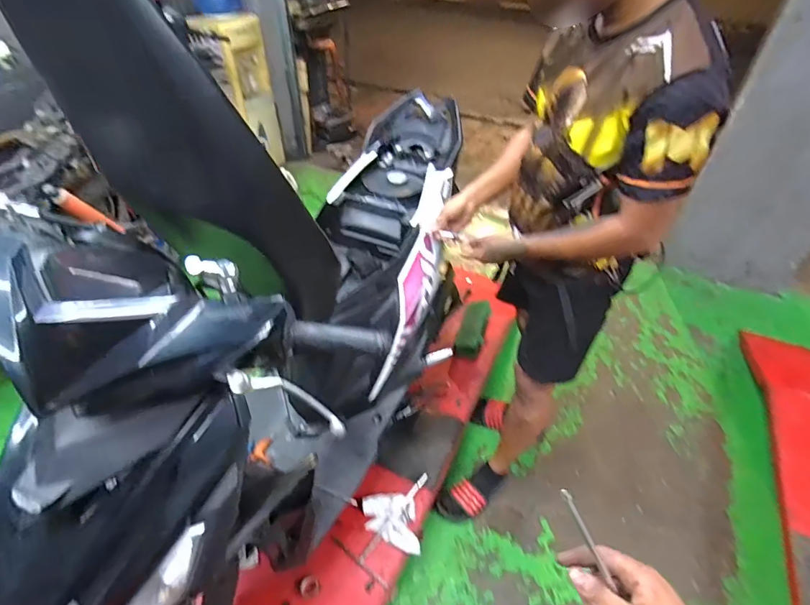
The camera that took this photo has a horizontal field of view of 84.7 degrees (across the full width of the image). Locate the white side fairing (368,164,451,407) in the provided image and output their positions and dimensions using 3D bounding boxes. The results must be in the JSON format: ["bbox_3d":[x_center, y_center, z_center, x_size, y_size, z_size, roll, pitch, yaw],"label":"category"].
[{"bbox_3d":[0.033,-0.069,1.156,0.096,0.130,0.645,12,80,14],"label":"white side fairing"}]

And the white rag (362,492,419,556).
[{"bbox_3d":[-0.040,0.616,1.240,0.144,0.020,0.153,-4,43,-6],"label":"white rag"}]

